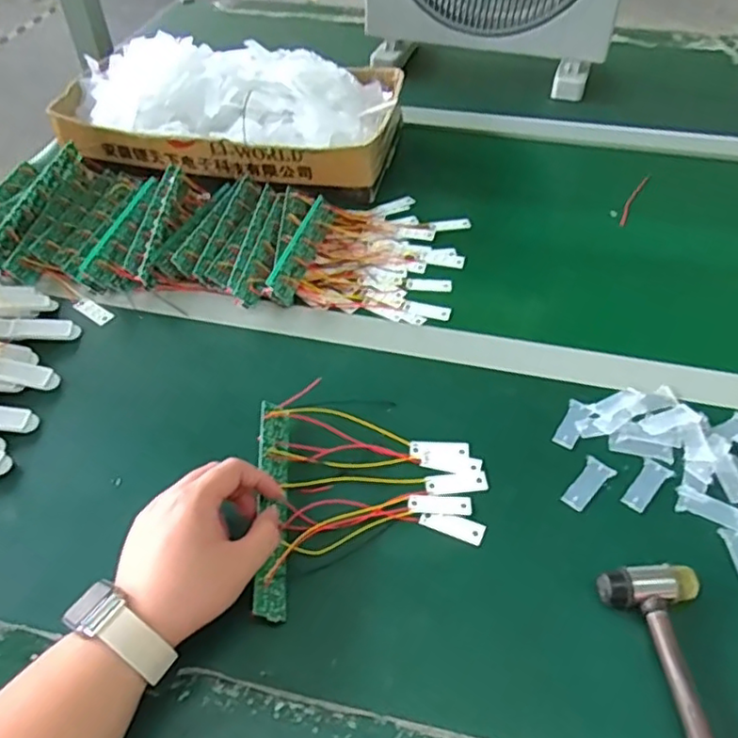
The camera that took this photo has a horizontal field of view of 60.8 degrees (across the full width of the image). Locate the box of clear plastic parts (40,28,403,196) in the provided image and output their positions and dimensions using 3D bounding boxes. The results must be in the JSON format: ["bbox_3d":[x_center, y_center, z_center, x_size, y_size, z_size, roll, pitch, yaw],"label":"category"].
[{"bbox_3d":[-0.180,-0.325,0.802,0.424,0.109,0.234,8,48,8],"label":"box of clear plastic parts"}]

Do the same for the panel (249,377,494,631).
[{"bbox_3d":[0.004,0.091,0.476,0.168,0.025,0.177,-4,48,-2],"label":"panel"}]

